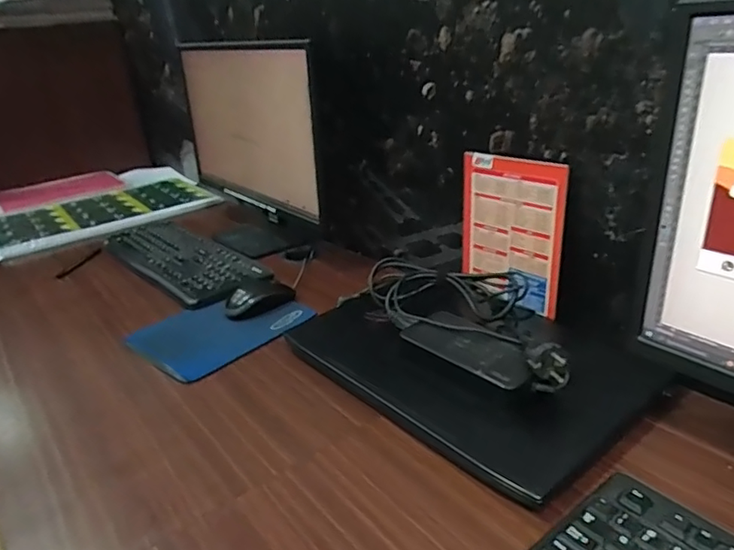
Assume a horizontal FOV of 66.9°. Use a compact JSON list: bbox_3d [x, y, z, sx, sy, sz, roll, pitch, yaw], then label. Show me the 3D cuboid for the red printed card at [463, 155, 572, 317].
[{"bbox_3d":[0.183,-0.056,0.713,0.010,0.184,0.147,-19,28,-36],"label":"red printed card"}]

